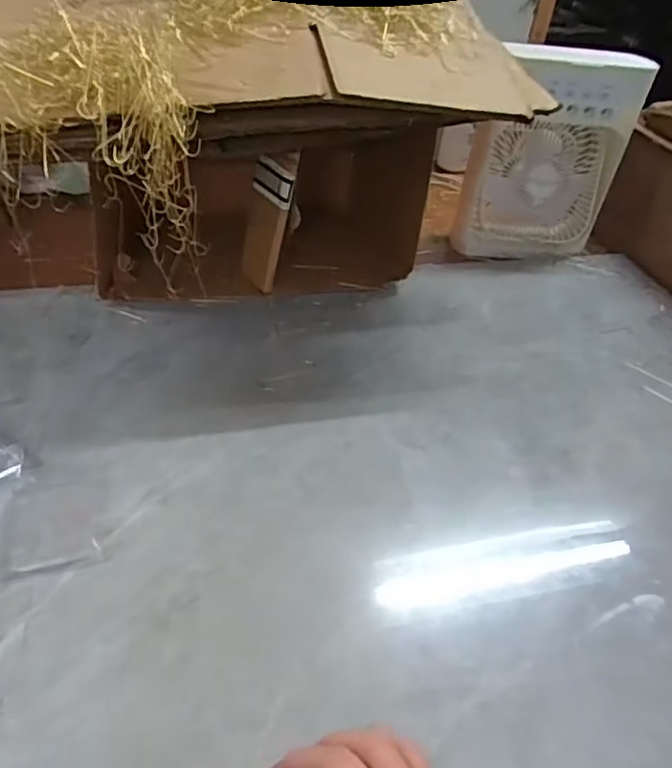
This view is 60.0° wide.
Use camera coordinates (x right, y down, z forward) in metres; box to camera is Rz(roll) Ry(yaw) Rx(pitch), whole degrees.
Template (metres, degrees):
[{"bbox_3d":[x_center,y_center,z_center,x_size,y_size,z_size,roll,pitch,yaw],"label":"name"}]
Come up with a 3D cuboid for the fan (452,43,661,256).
[{"bbox_3d":[0.274,-0.297,0.765,0.197,0.248,0.107,0,42,-9],"label":"fan"}]

